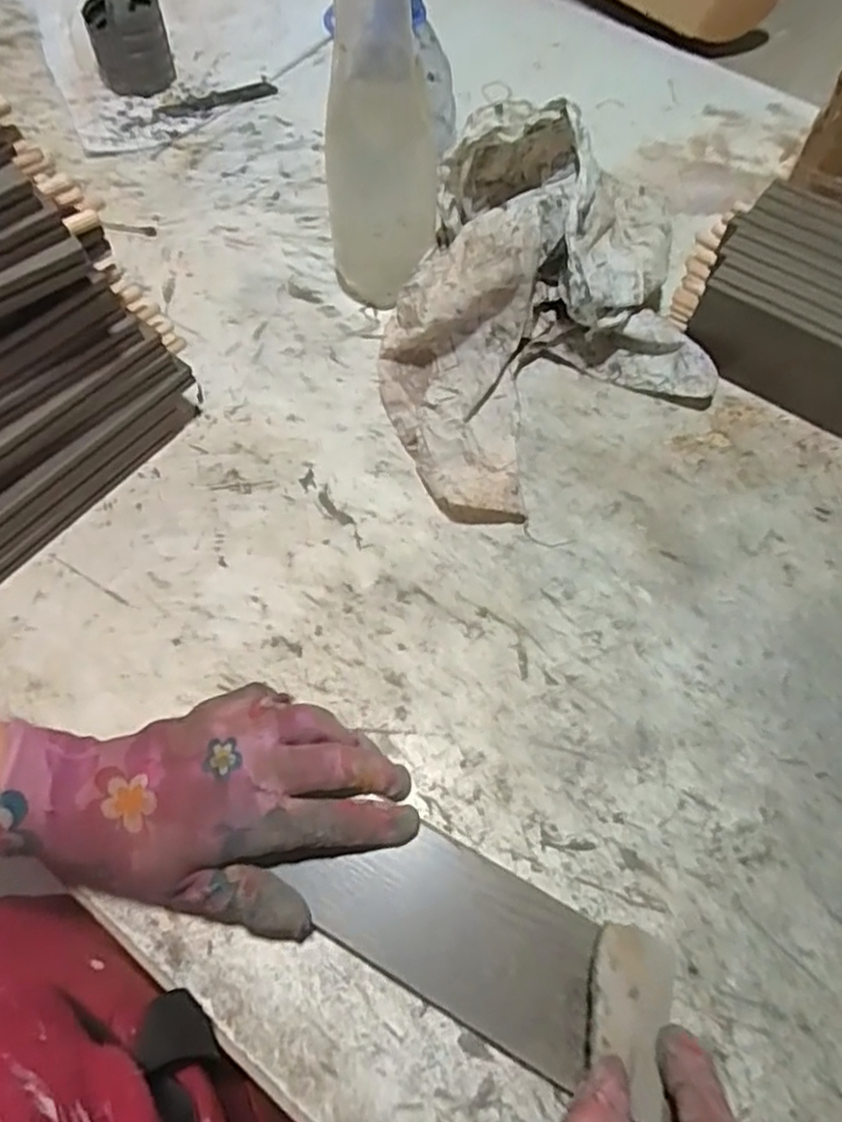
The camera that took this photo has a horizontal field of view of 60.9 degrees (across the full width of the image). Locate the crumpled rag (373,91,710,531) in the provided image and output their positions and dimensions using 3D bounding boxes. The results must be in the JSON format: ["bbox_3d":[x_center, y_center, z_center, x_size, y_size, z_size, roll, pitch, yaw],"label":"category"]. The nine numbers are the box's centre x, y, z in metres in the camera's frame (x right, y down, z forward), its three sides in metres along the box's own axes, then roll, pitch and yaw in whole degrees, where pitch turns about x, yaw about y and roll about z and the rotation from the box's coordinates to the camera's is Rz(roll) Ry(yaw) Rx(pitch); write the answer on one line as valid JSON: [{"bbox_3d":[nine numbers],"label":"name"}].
[{"bbox_3d":[0.085,-0.169,0.463,0.243,0.095,0.220,-23,67,-11],"label":"crumpled rag"}]

